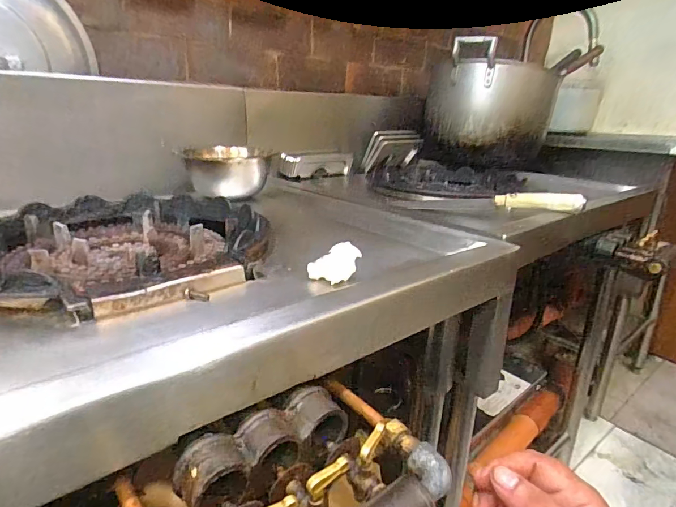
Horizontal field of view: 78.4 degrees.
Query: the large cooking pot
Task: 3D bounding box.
[{"bbox_3d":[0.423,-0.385,1.061,0.349,0.275,0.241,-13,24,-36],"label":"large cooking pot"}]

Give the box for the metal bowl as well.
[{"bbox_3d":[-0.194,-0.141,0.728,0.147,0.077,0.119,2,19,2],"label":"metal bowl"}]

